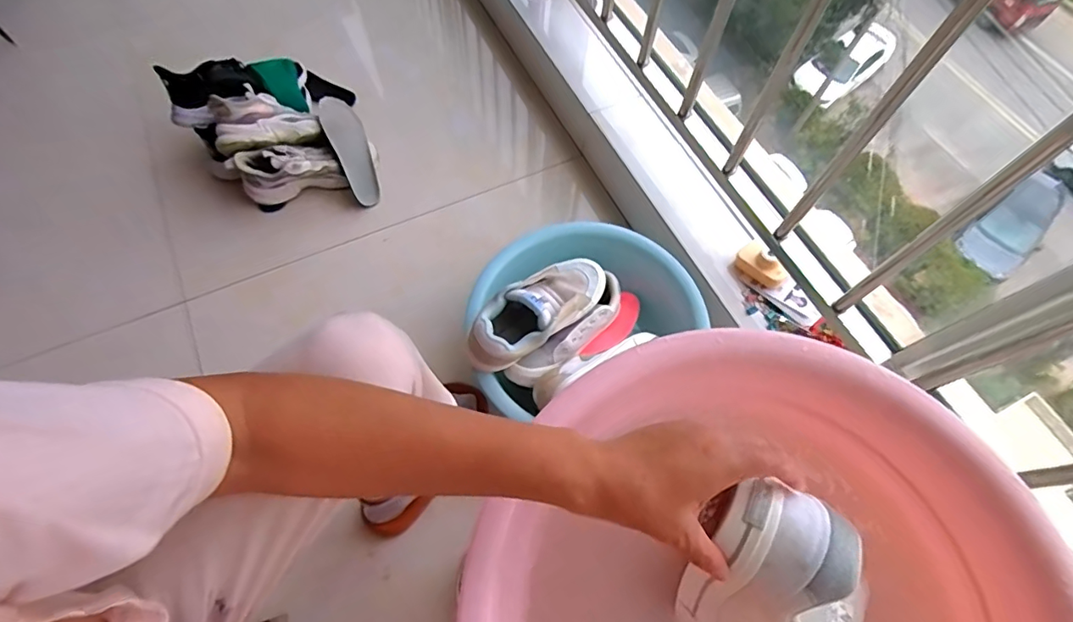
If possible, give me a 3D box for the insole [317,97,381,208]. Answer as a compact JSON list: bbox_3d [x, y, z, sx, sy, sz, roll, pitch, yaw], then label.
[{"bbox_3d":[-0.358,-0.312,1.000,0.068,0.028,0.220,-22,85,-12],"label":"insole"}]

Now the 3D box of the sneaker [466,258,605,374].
[{"bbox_3d":[0.002,0.001,0.765,0.094,0.085,0.250,44,56,16],"label":"sneaker"}]

